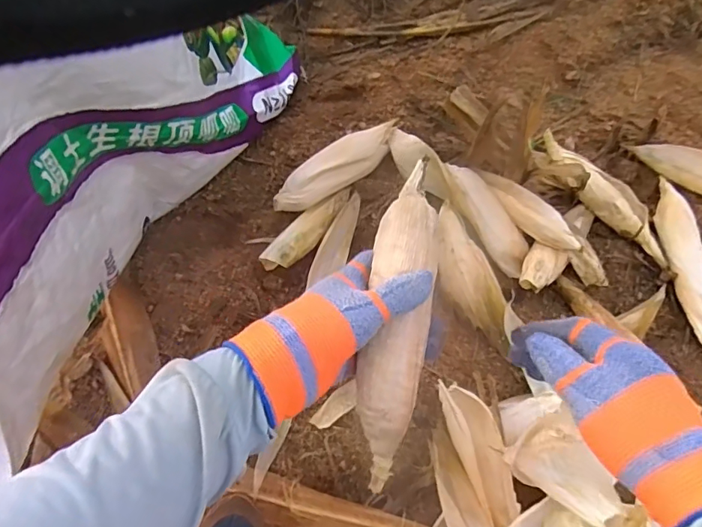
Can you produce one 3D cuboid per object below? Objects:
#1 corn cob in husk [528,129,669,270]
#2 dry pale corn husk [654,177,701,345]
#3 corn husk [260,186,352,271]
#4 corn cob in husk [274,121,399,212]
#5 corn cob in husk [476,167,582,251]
[{"bbox_3d":[0.449,-0.113,0.888,0.074,0.064,0.290,-41,69,-19],"label":"corn cob in husk"},{"bbox_3d":[0.568,-0.012,0.829,0.055,0.042,0.309,-2,62,-1],"label":"dry pale corn husk"},{"bbox_3d":[-0.067,-0.056,0.830,0.058,0.039,0.193,36,68,17],"label":"corn husk"},{"bbox_3d":[-0.020,-0.170,0.856,0.255,0.059,0.059,-32,67,-16],"label":"corn cob in husk"},{"bbox_3d":[0.293,-0.083,0.831,0.046,0.056,0.200,-35,67,-16],"label":"corn cob in husk"}]

